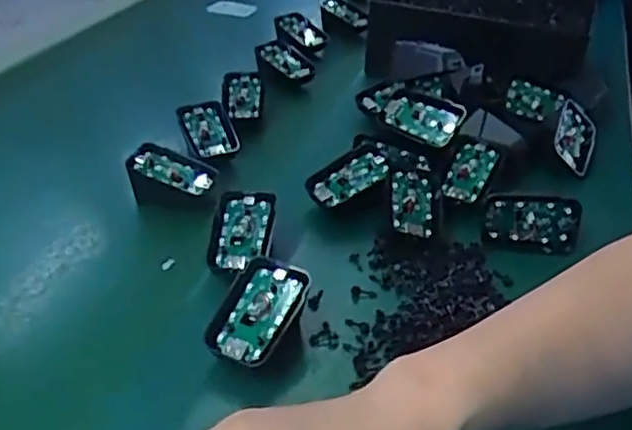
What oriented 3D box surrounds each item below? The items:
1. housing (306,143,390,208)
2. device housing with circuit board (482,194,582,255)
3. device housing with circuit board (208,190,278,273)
[{"bbox_3d":[0.027,-0.032,0.538,0.071,0.009,0.040,-27,53,-11],"label":"housing"},{"bbox_3d":[0.160,0.007,0.501,0.067,0.042,0.009,4,18,5],"label":"device housing with circuit board"},{"bbox_3d":[-0.053,0.012,0.472,0.042,0.011,0.069,5,54,8],"label":"device housing with circuit board"}]

